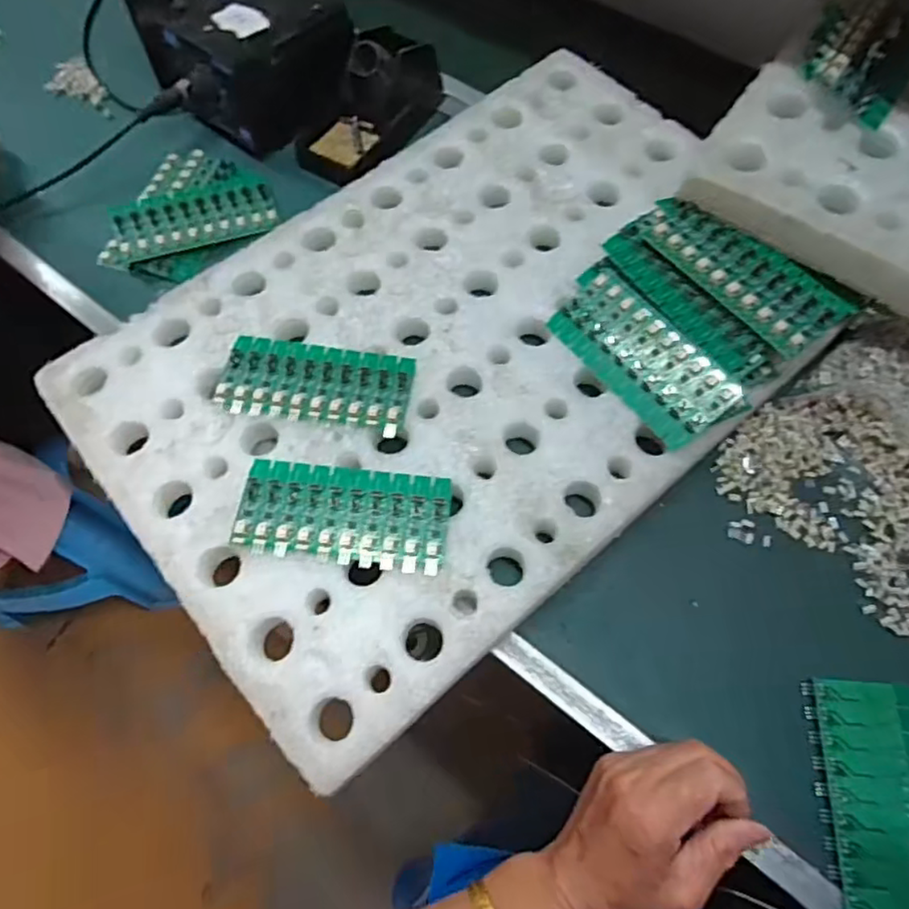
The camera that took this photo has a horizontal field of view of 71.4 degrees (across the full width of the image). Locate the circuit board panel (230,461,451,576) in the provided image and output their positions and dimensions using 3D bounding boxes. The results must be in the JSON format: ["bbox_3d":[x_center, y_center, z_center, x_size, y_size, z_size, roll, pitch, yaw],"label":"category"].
[{"bbox_3d":[-0.073,0.040,0.421,0.137,0.007,0.066,6,61,4],"label":"circuit board panel"}]

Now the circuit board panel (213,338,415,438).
[{"bbox_3d":[-0.101,-0.052,0.463,0.136,0.010,0.065,8,66,5],"label":"circuit board panel"}]

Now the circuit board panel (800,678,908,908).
[{"bbox_3d":[0.250,0.209,0.371,0.070,0.017,0.139,3,66,2],"label":"circuit board panel"}]

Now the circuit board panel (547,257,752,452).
[{"bbox_3d":[0.133,-0.075,0.460,0.064,0.012,0.150,-40,68,7],"label":"circuit board panel"}]

